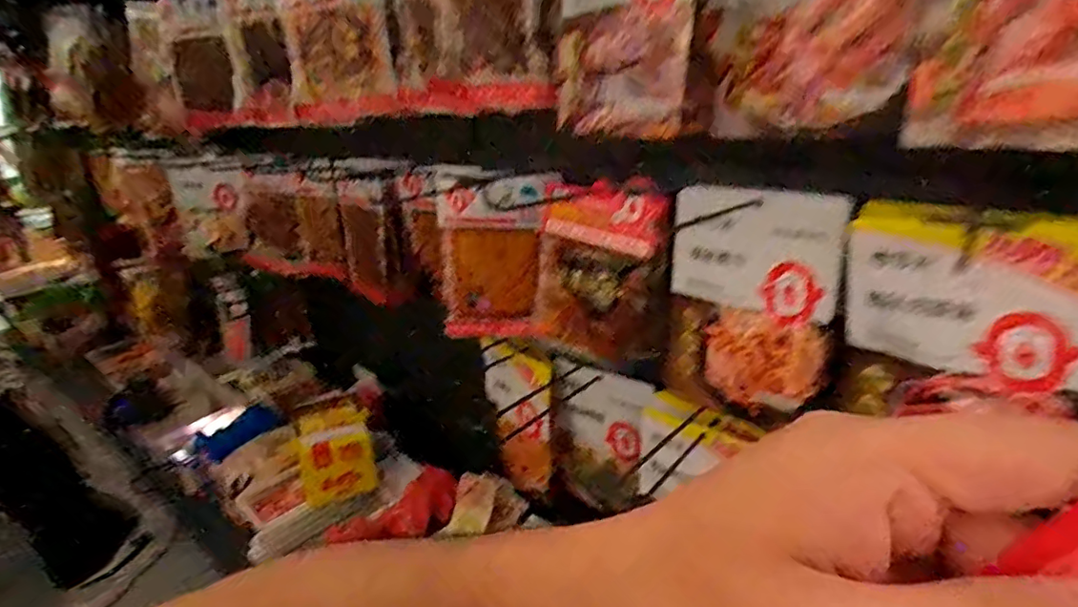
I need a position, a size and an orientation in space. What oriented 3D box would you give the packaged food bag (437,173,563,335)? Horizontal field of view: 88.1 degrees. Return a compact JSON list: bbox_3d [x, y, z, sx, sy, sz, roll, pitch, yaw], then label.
[{"bbox_3d":[-0.072,-0.061,0.819,0.188,0.233,0.051,8,24,25],"label":"packaged food bag"}]

